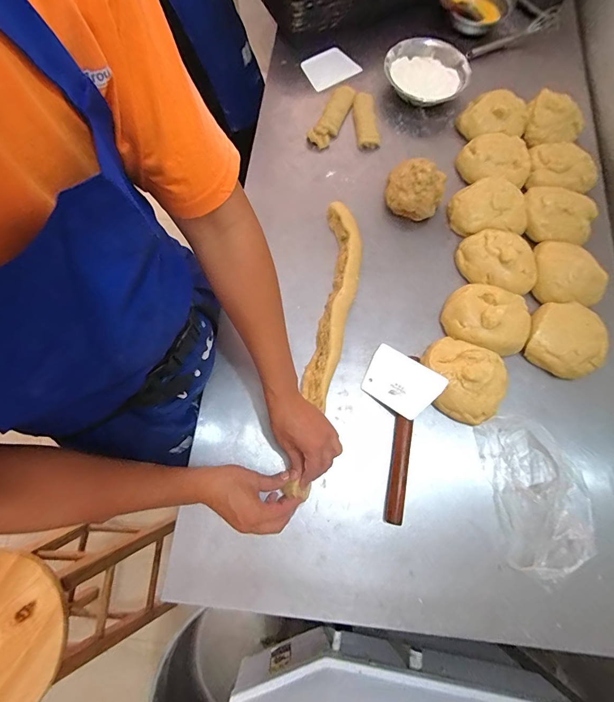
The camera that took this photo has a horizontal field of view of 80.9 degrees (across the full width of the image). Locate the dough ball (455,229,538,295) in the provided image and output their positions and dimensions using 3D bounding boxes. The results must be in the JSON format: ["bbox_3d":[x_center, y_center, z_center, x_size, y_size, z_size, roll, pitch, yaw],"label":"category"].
[{"bbox_3d":[0.369,-0.176,0.697,0.140,0.053,0.125,5,73,0],"label":"dough ball"}]

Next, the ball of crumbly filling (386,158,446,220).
[{"bbox_3d":[0.218,-0.327,0.737,0.114,0.084,0.101,26,74,6],"label":"ball of crumbly filling"}]

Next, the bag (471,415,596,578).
[{"bbox_3d":[0.373,0.221,0.575,0.138,0.069,0.234,-7,73,-4],"label":"bag"}]

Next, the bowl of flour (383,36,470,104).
[{"bbox_3d":[0.276,-0.640,0.835,0.164,0.068,0.170,0,73,-1],"label":"bowl of flour"}]

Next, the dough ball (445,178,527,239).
[{"bbox_3d":[0.370,-0.294,0.737,0.145,0.049,0.125,4,73,0],"label":"dough ball"}]

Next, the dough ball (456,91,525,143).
[{"bbox_3d":[0.415,-0.525,0.808,0.142,0.051,0.123,-7,73,-4],"label":"dough ball"}]

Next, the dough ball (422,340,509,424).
[{"bbox_3d":[0.271,0.048,0.624,0.143,0.046,0.130,0,73,-1],"label":"dough ball"}]

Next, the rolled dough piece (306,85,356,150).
[{"bbox_3d":[0.058,-0.540,0.828,0.057,0.038,0.180,24,74,6],"label":"rolled dough piece"}]

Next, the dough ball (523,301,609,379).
[{"bbox_3d":[0.474,-0.023,0.666,0.129,0.065,0.133,0,73,-1],"label":"dough ball"}]

